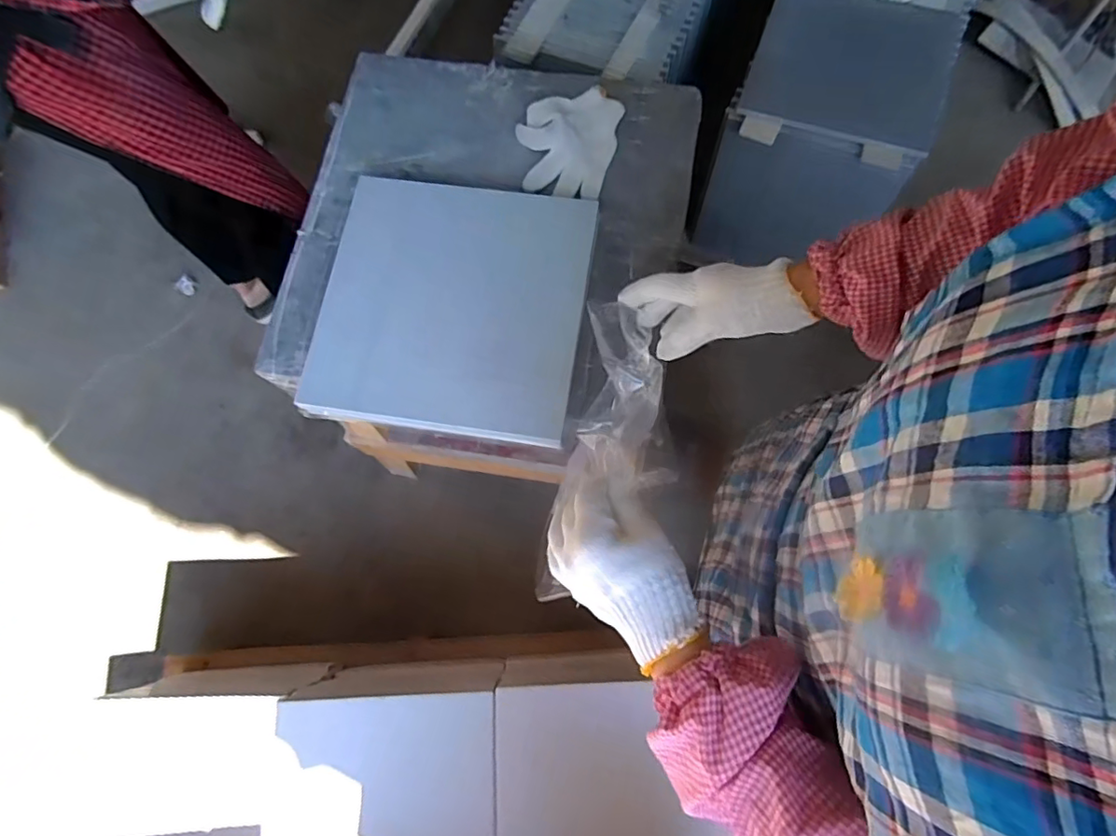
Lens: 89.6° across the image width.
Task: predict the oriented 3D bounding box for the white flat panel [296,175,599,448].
[{"bbox_3d":[-0.123,-0.133,0.656,0.298,0.021,0.296,8,74,4],"label":"white flat panel"}]

